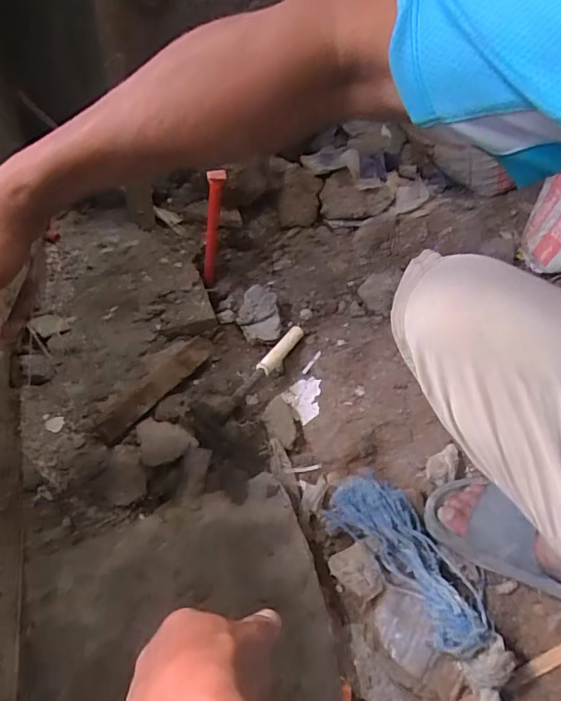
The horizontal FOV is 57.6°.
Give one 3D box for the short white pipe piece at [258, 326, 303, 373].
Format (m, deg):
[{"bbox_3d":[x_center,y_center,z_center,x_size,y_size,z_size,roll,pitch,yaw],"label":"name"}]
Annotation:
[{"bbox_3d":[0.000,0.001,0.919,0.022,0.026,0.118,30,51,20],"label":"short white pipe piece"}]

